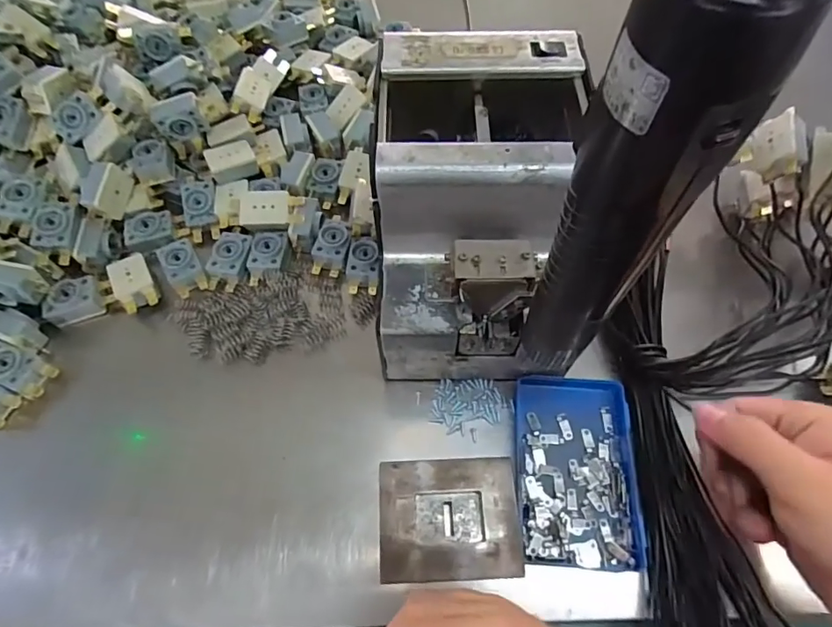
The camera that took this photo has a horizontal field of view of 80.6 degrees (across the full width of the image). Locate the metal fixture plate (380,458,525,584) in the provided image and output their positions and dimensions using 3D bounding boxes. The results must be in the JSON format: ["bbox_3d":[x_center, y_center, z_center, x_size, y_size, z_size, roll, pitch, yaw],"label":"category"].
[{"bbox_3d":[0.019,0.121,0.292,0.077,0.032,0.063,-2,63,0],"label":"metal fixture plate"}]

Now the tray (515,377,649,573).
[{"bbox_3d":[0.102,0.097,0.311,0.072,0.015,0.114,2,63,2],"label":"tray"}]

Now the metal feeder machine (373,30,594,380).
[{"bbox_3d":[0.031,-0.066,0.312,0.130,0.143,0.178,-1,62,2],"label":"metal feeder machine"}]

